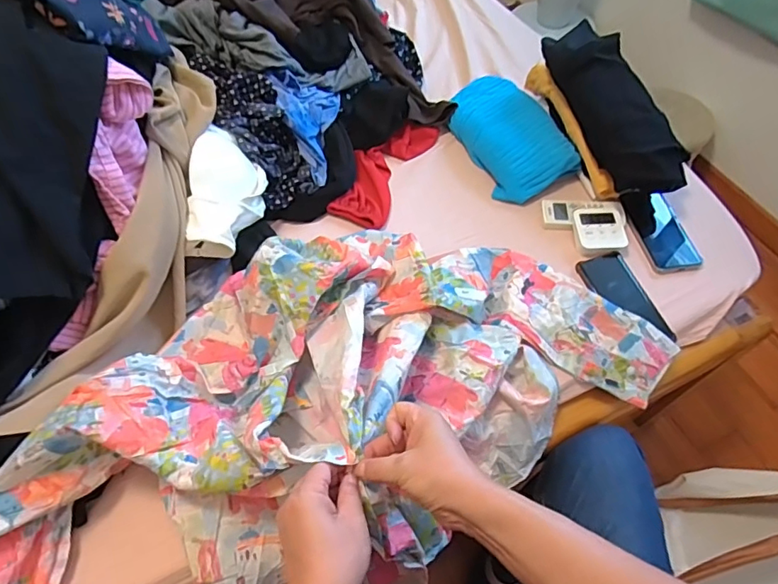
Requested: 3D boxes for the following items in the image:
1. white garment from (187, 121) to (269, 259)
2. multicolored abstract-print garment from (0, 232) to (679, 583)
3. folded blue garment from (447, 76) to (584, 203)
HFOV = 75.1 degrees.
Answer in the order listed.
[{"bbox_3d":[-0.242,-0.147,0.761,0.086,0.098,0.196,2,57,1],"label":"white garment"},{"bbox_3d":[-0.088,0.127,0.630,0.877,0.192,0.388,-21,60,-15],"label":"multicolored abstract-print garment"},{"bbox_3d":[0.219,-0.300,0.941,0.165,0.047,0.306,-19,59,-12],"label":"folded blue garment"}]

